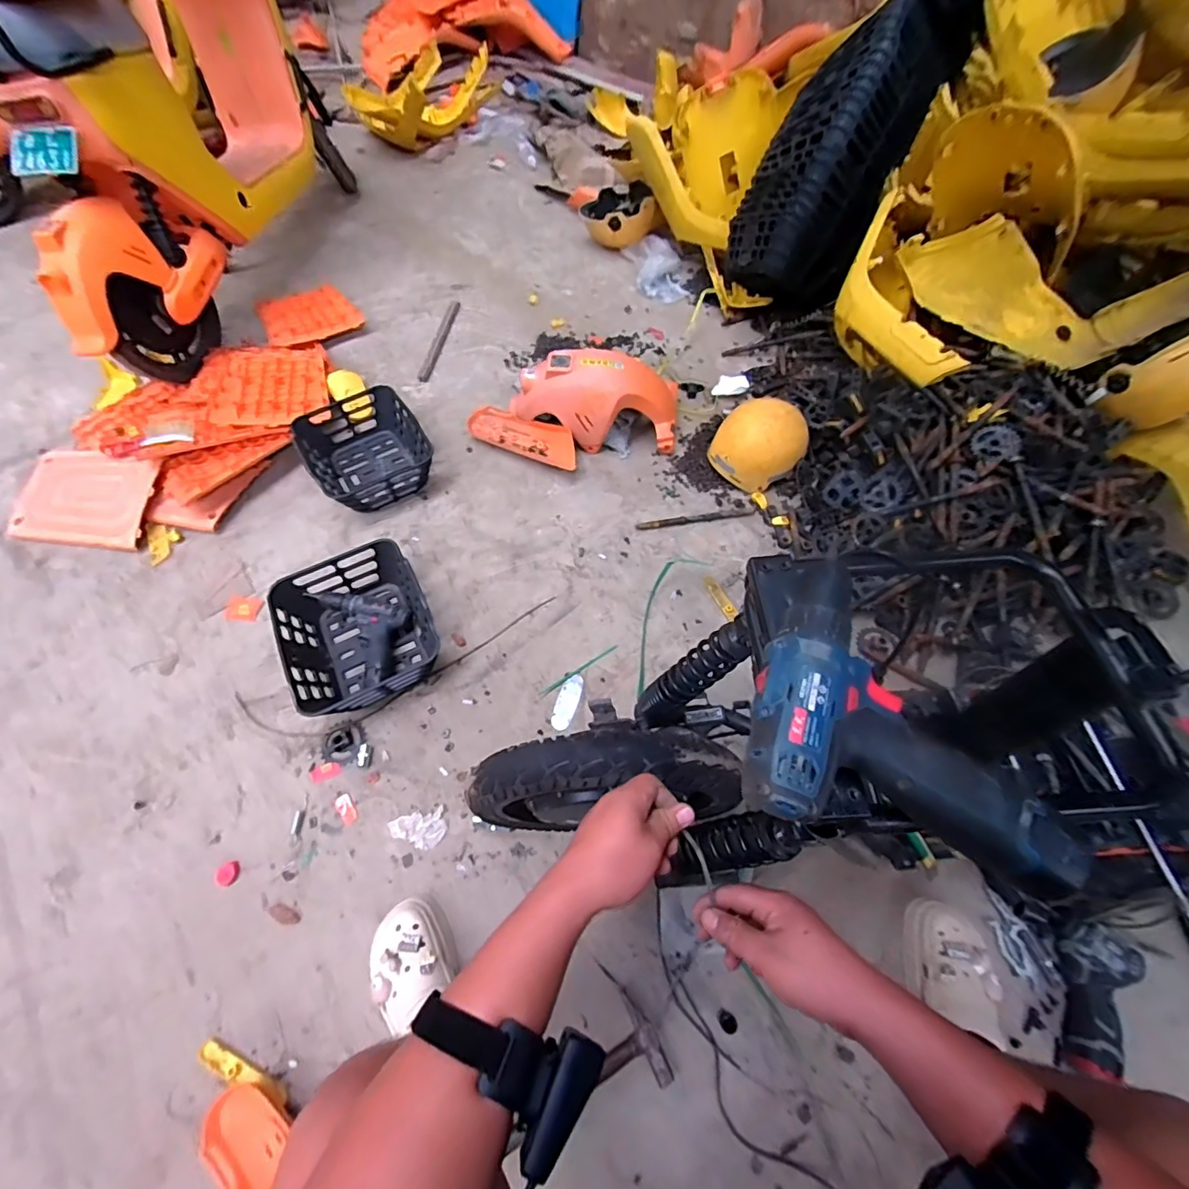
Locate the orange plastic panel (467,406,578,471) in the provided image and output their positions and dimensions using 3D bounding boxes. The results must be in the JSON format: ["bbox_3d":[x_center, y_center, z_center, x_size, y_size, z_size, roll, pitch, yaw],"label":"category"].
[{"bbox_3d":[-0.196,-0.446,1.440,0.372,0.067,0.106,24,62,16],"label":"orange plastic panel"}]

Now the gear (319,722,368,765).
[{"bbox_3d":[-0.497,0.288,1.004,0.092,0.011,0.081,20,61,14],"label":"gear"}]

